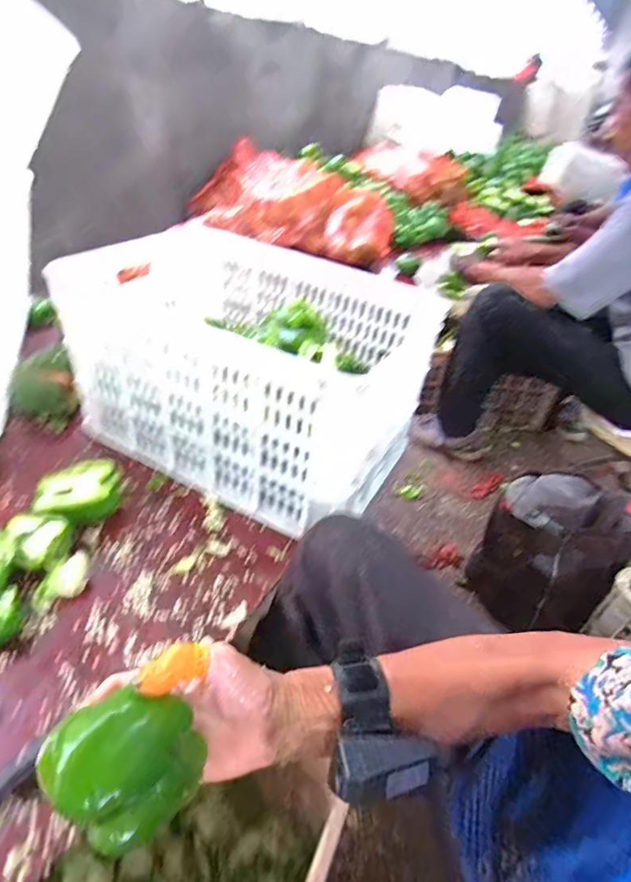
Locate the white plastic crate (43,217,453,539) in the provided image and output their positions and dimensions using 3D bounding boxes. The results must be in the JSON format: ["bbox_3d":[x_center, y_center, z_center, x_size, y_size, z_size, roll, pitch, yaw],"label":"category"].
[{"bbox_3d":[-0.103,-0.133,0.815,0.524,0.281,0.388,24,41,20],"label":"white plastic crate"}]

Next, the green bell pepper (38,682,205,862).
[{"bbox_3d":[-0.108,0.181,0.274,0.076,0.055,0.074,4,38,-4],"label":"green bell pepper"}]

